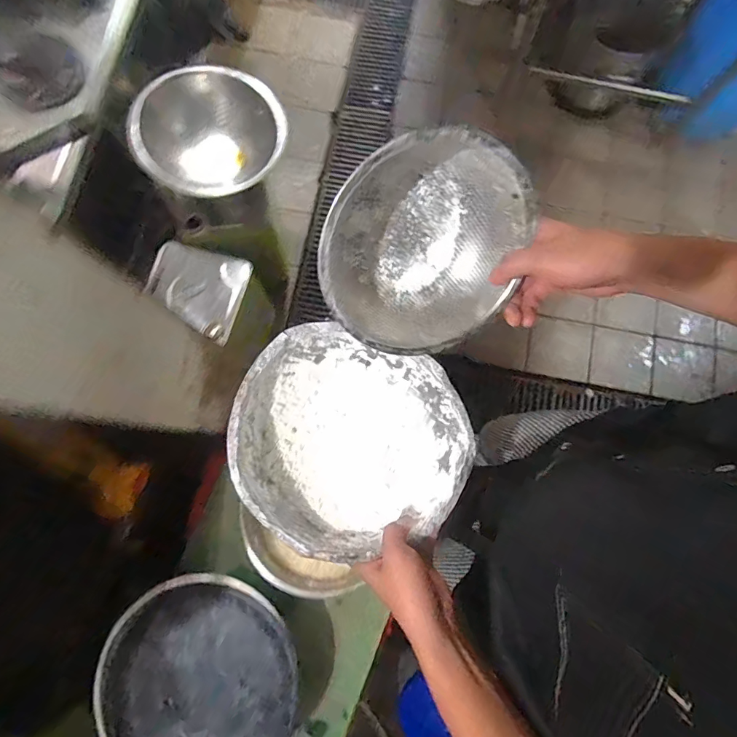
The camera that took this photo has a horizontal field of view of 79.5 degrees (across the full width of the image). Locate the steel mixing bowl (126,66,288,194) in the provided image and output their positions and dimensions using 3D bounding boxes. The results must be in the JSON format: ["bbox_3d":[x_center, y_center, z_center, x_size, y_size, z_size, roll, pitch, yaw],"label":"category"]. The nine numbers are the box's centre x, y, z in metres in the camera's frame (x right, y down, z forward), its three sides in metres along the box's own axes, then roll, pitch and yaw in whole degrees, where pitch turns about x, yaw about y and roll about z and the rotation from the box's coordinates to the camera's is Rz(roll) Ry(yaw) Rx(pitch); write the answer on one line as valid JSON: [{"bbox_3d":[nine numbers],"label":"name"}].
[{"bbox_3d":[-0.354,-0.531,1.036,0.340,0.152,0.305,-36,81,-7],"label":"steel mixing bowl"}]

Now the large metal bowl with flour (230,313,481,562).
[{"bbox_3d":[-0.025,0.092,0.515,0.257,0.083,0.220,28,79,5],"label":"large metal bowl with flour"}]

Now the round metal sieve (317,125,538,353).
[{"bbox_3d":[0.049,-0.111,0.405,0.190,0.080,0.190,-9,123,-14],"label":"round metal sieve"}]

